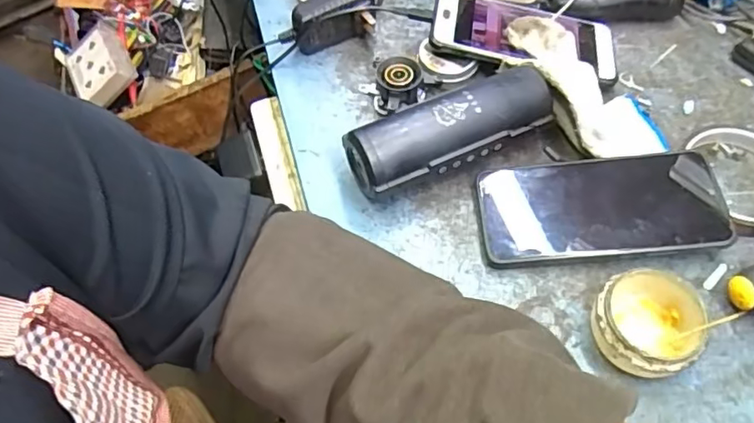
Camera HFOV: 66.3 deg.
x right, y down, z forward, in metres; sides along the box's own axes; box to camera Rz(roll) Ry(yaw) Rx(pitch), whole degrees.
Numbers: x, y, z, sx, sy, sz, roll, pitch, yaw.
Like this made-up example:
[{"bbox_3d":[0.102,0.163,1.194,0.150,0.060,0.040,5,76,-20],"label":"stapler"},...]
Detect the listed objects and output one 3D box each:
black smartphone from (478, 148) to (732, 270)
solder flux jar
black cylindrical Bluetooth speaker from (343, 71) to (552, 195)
[{"bbox_3d":[0.154,-0.003,0.402,0.158,0.015,0.076,-5,64,8],"label":"black smartphone"},{"bbox_3d":[0.161,0.072,0.355,0.060,0.038,0.065,-1,58,1],"label":"solder flux jar"},{"bbox_3d":[0.054,-0.055,0.423,0.149,0.053,0.047,-23,60,-13],"label":"black cylindrical Bluetooth speaker"}]

